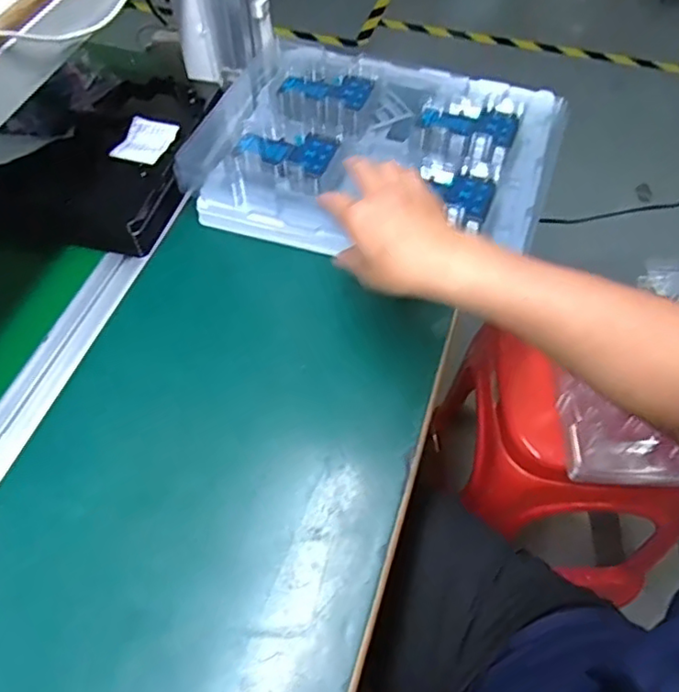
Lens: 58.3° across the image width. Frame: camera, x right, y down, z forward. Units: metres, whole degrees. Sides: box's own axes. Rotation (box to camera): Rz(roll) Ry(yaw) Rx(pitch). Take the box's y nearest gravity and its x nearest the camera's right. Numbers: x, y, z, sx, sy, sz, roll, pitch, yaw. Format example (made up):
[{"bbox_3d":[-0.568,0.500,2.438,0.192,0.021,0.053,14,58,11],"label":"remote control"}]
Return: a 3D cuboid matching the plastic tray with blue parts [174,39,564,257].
[{"bbox_3d":[0.032,-0.210,0.633,0.355,0.061,0.267,15,57,11],"label":"plastic tray with blue parts"}]

